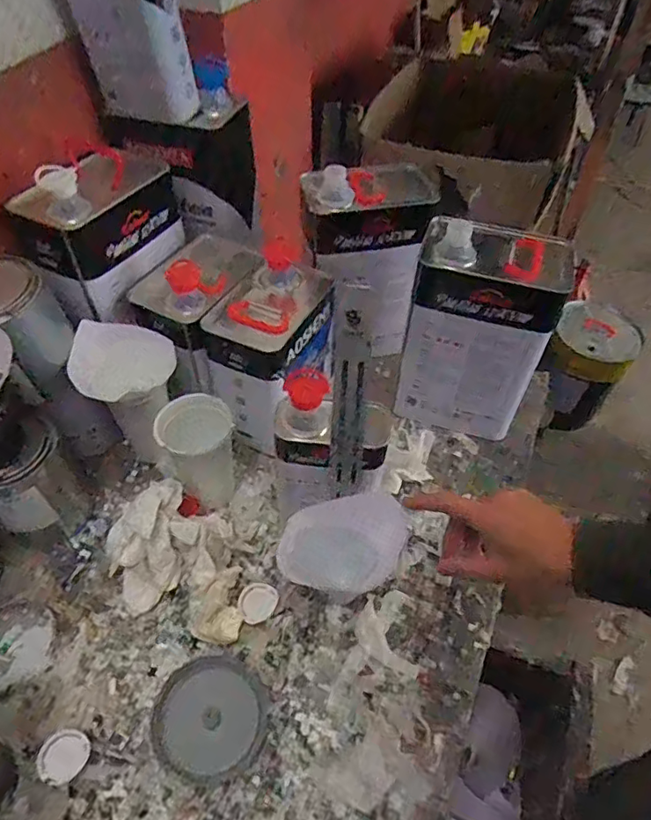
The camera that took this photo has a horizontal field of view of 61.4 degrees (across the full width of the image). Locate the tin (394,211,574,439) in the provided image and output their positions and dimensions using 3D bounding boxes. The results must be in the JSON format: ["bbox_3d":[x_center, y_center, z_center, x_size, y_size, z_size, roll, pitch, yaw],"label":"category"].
[{"bbox_3d":[0.195,-0.102,0.715,0.166,0.254,0.114,15,51,11],"label":"tin"}]

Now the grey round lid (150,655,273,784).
[{"bbox_3d":[-0.109,0.294,0.529,0.105,0.023,0.101,1,49,-1],"label":"grey round lid"}]

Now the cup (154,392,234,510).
[{"bbox_3d":[-0.150,0.047,0.651,0.081,0.127,0.090,-15,51,-14],"label":"cup"}]

